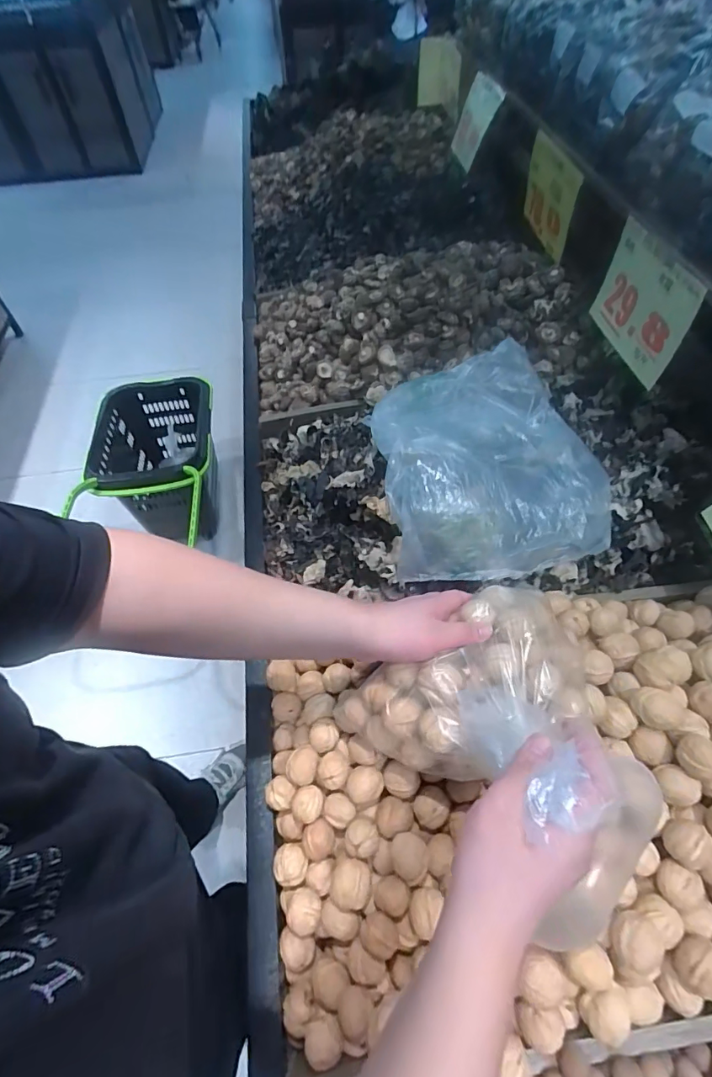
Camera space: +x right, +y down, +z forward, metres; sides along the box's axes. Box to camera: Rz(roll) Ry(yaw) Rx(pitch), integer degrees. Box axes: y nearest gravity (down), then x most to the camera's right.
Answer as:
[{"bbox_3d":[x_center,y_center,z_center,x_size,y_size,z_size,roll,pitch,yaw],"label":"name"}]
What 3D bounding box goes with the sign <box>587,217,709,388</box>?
[{"bbox_3d":[0.421,-0.347,0.702,0.011,0.147,0.217,-5,54,-2],"label":"sign"}]

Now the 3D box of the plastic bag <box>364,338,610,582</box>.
[{"bbox_3d":[0.157,-0.105,0.587,0.254,0.068,0.305,-9,56,-4],"label":"plastic bag"}]

